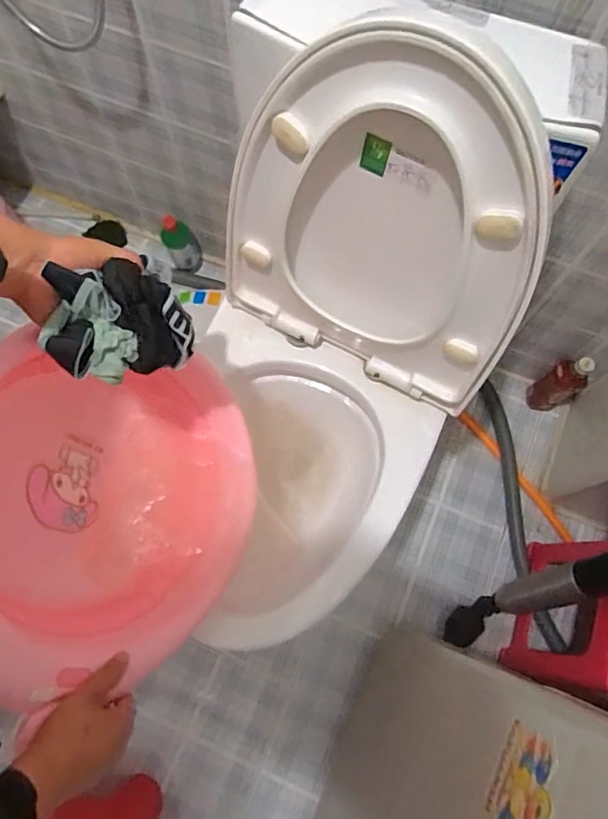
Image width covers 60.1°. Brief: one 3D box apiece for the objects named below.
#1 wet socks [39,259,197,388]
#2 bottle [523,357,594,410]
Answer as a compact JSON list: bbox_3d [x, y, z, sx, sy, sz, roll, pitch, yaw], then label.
[{"bbox_3d":[-0.167,-0.076,0.470,0.122,0.087,0.077,-26,73,-9],"label":"wet socks"},{"bbox_3d":[0.525,-0.049,1.081,0.079,0.211,0.073,-1,72,3],"label":"bottle"}]

